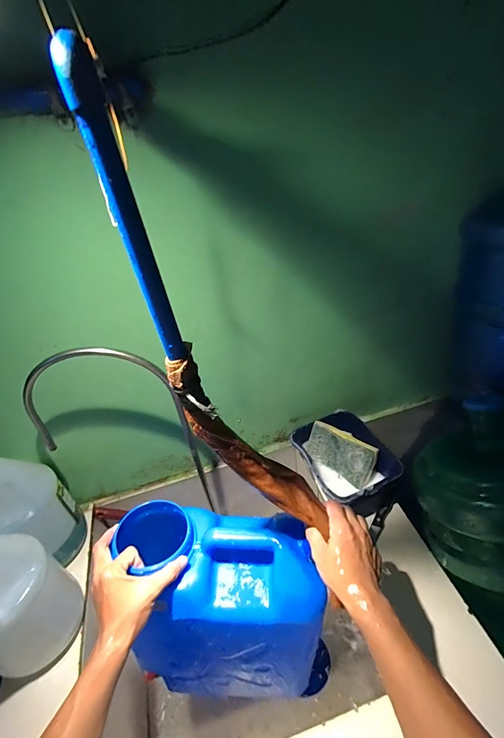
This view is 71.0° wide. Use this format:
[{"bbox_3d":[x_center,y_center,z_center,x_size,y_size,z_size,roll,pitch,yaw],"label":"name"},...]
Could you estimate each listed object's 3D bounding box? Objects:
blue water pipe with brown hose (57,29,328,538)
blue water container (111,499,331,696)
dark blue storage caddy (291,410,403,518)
[{"bbox_3d":[-0.042,0.004,0.369,0.094,0.527,0.045,-11,35,20],"label":"blue water pipe with brown hose"},{"bbox_3d":[-0.038,0.395,0.610,0.294,0.343,0.179,-4,38,5],"label":"blue water container"},{"bbox_3d":[0.207,0.196,0.766,0.185,0.088,0.199,-17,38,-11],"label":"dark blue storage caddy"}]

